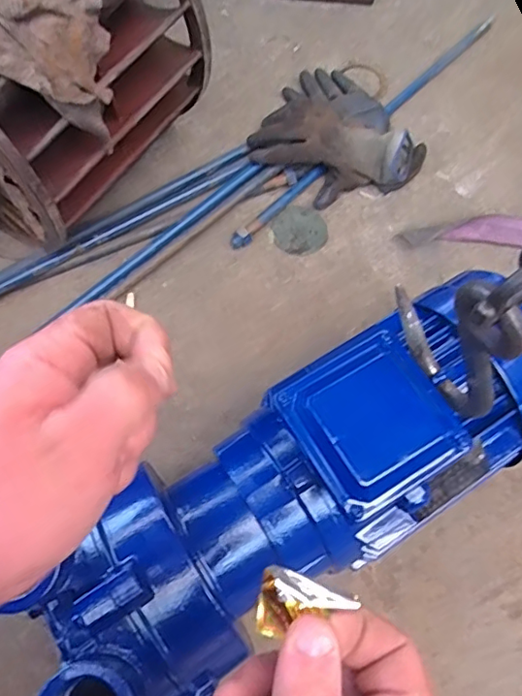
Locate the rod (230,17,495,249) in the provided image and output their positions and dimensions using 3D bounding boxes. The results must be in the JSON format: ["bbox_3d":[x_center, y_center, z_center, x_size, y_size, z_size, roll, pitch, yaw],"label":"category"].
[{"bbox_3d":[0.165,-0.334,0.813,0.022,0.020,0.588,41,73,14],"label":"rod"}]

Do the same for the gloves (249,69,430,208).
[{"bbox_3d":[0.118,-0.306,0.781,0.219,0.059,0.226,0,68,-1],"label":"gloves"}]

